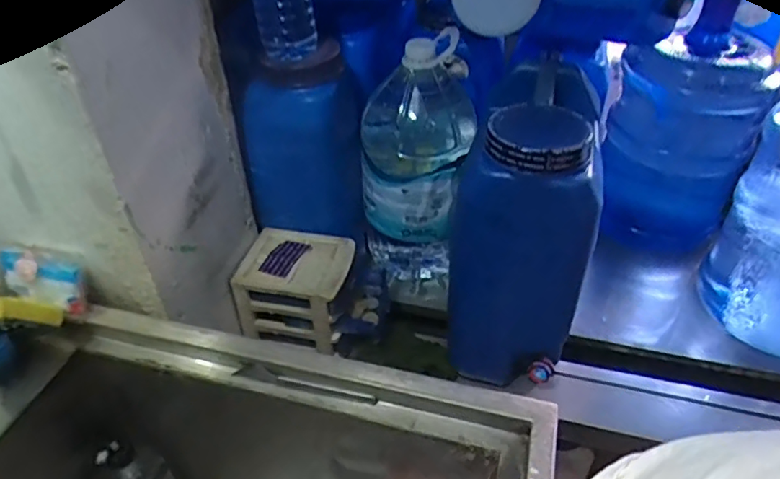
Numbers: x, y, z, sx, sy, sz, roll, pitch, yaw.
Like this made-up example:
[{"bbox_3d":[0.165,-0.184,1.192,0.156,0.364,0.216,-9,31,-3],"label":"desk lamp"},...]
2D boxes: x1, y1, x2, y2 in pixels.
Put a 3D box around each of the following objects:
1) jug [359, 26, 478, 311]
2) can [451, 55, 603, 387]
[{"bbox_3d":[0.041,-0.112,0.967,0.172,0.425,0.208,-1,40,0],"label":"jug"},{"bbox_3d":[0.192,-0.028,0.839,0.173,0.403,0.280,9,41,11],"label":"can"}]

